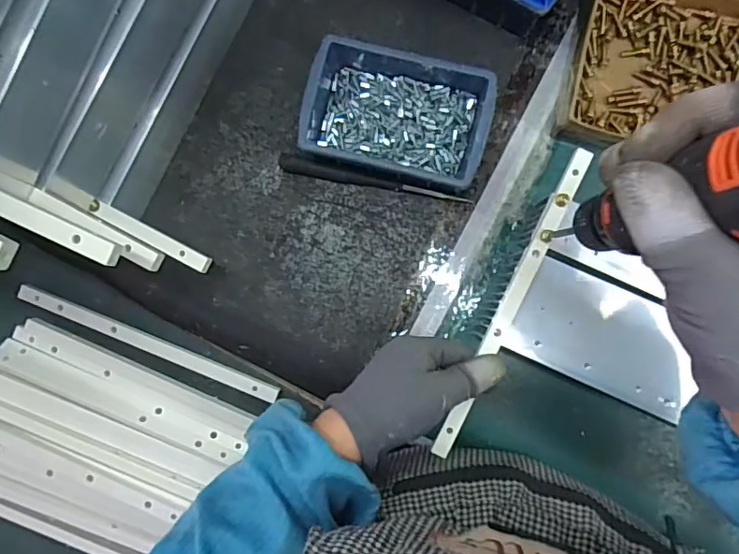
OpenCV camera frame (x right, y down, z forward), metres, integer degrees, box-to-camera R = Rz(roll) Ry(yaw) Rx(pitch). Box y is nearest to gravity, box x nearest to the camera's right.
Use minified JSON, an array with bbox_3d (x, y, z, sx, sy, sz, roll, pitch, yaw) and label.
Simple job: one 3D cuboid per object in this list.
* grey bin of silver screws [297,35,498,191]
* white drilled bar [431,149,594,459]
[{"bbox_3d":[0.024,-0.135,0.441,0.143,0.054,0.106,15,90,3],"label":"grey bin of silver screws"},{"bbox_3d":[0.106,0.020,0.395,0.014,0.008,0.246,26,91,3],"label":"white drilled bar"}]

